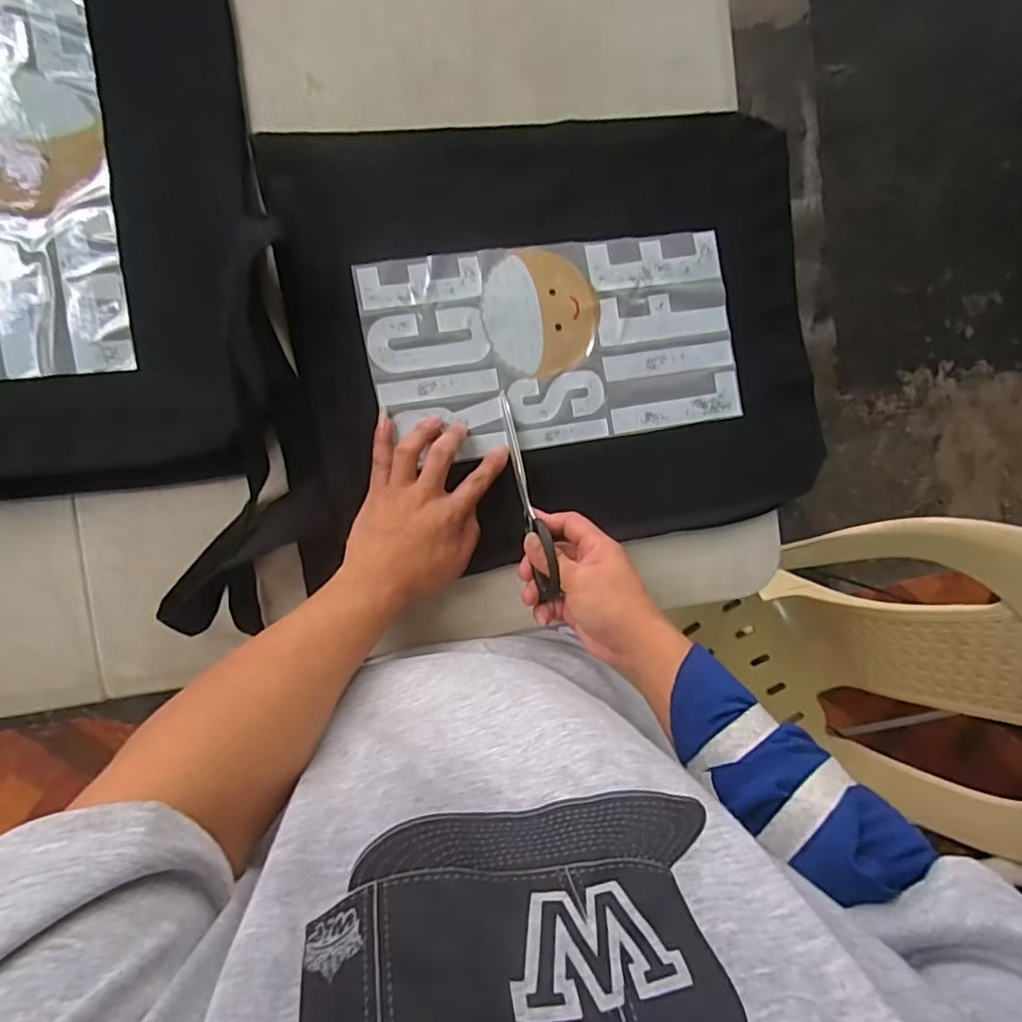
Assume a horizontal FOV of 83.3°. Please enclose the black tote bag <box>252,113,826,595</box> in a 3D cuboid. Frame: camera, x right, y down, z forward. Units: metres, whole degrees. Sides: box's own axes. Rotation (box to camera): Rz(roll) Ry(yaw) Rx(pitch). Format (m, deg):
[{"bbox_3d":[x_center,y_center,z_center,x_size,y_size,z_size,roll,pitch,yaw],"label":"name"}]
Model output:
[{"bbox_3d":[0.036,-0.147,0.503,0.465,0.036,0.352,-7,94,-9],"label":"black tote bag"}]

